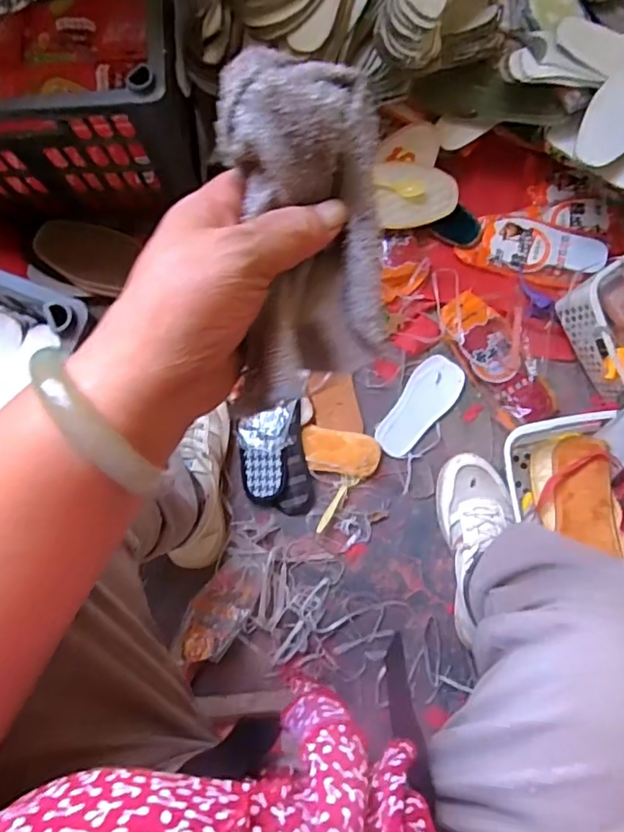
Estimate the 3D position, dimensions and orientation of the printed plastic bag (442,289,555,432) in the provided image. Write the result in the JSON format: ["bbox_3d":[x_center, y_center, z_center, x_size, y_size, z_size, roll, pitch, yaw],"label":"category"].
[{"bbox_3d":[0.249,-0.076,0.750,0.080,0.023,0.193,-30,84,-5],"label":"printed plastic bag"}]

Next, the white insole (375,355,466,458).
[{"bbox_3d":[0.144,-0.012,0.745,0.065,0.007,0.148,37,83,4],"label":"white insole"}]

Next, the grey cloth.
[{"bbox_3d":[-0.003,-0.076,0.242,0.066,0.032,0.144,-2,104,-1],"label":"grey cloth"}]

